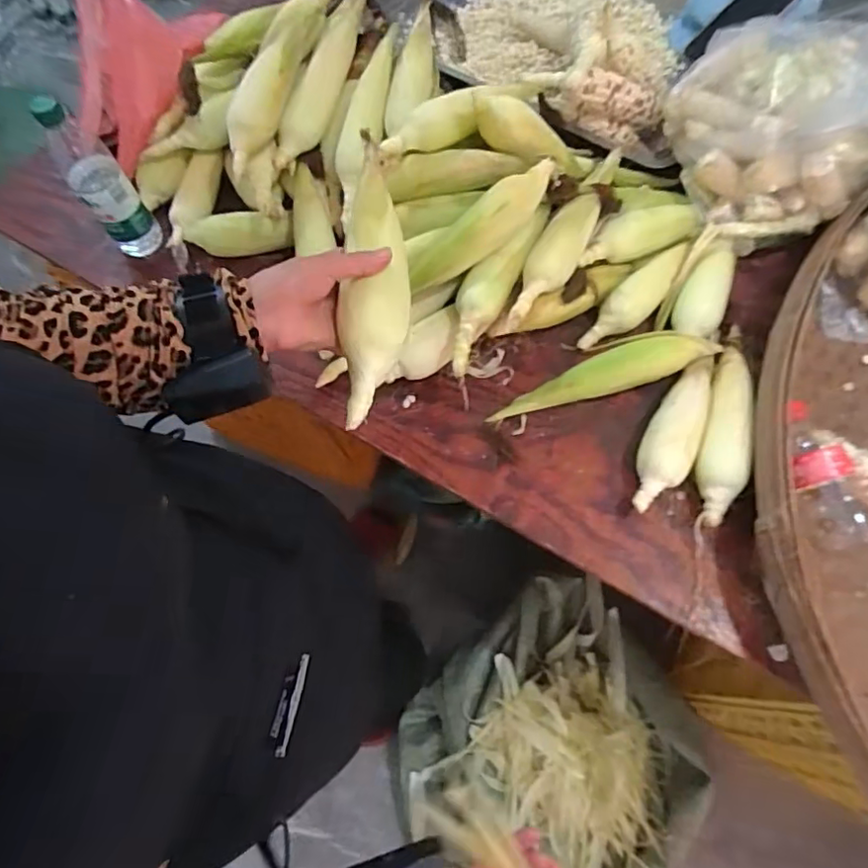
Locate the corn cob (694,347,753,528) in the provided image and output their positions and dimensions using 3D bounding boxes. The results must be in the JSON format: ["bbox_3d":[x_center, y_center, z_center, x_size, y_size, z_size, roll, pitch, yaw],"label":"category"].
[{"bbox_3d":[0.340,-0.002,0.700,0.049,0.058,0.223,16,68,8],"label":"corn cob"}]

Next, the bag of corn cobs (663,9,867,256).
[{"bbox_3d":[0.438,-0.403,0.741,0.231,0.163,0.254,-29,70,-9],"label":"bag of corn cobs"}]

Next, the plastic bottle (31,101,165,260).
[{"bbox_3d":[-0.425,-0.317,0.769,0.062,0.242,0.073,-34,70,-12],"label":"plastic bottle"}]

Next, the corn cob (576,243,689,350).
[{"bbox_3d":[0.261,-0.174,0.762,0.056,0.042,0.181,37,74,16],"label":"corn cob"}]

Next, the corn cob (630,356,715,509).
[{"bbox_3d":[0.280,0.001,0.704,0.058,0.048,0.209,22,71,11],"label":"corn cob"}]

